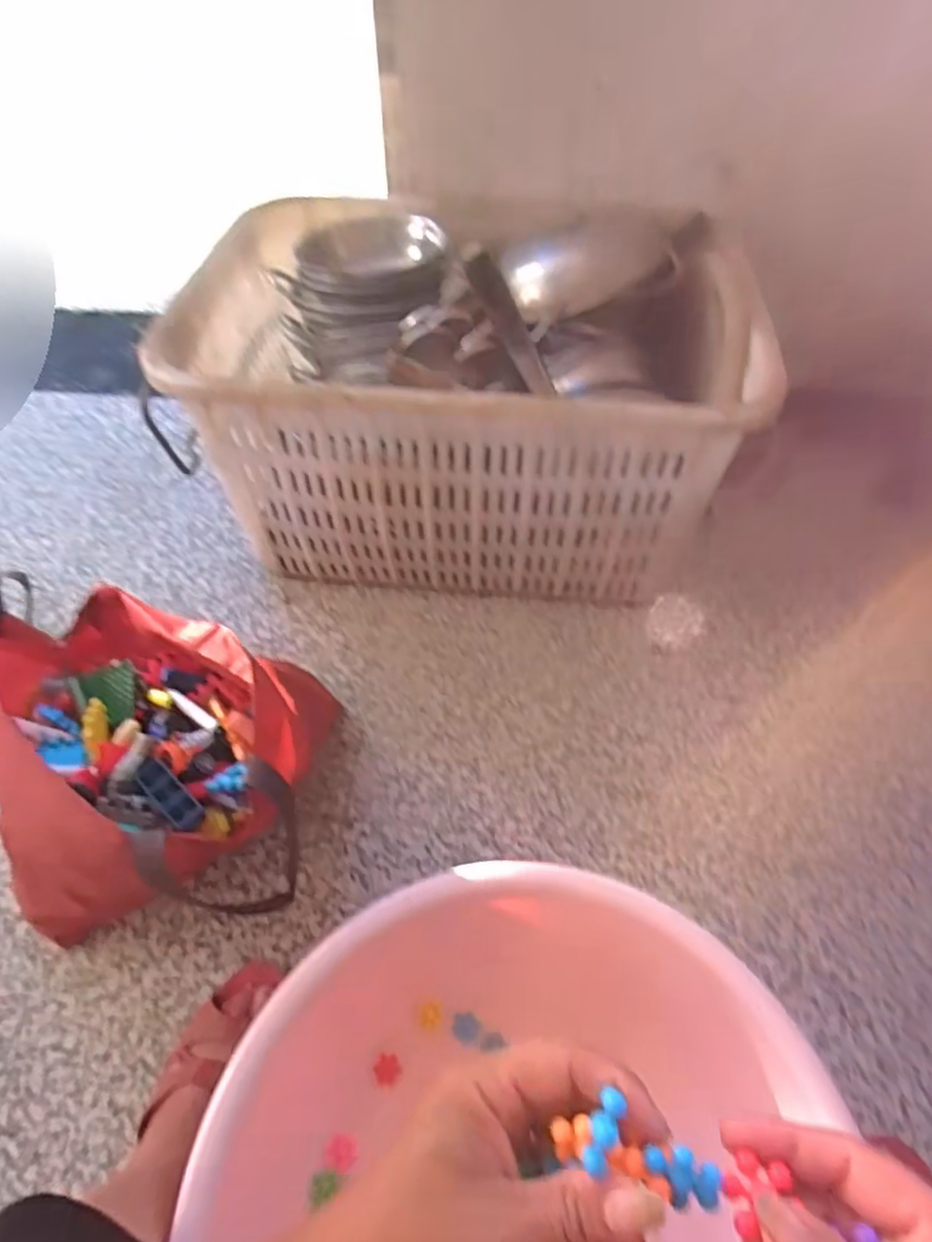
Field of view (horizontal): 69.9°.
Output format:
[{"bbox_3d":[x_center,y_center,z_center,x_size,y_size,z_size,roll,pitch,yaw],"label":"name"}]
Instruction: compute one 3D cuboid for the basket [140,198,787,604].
[{"bbox_3d":[0.009,-0.322,0.981,0.690,0.371,0.496,5,54,3],"label":"basket"}]

